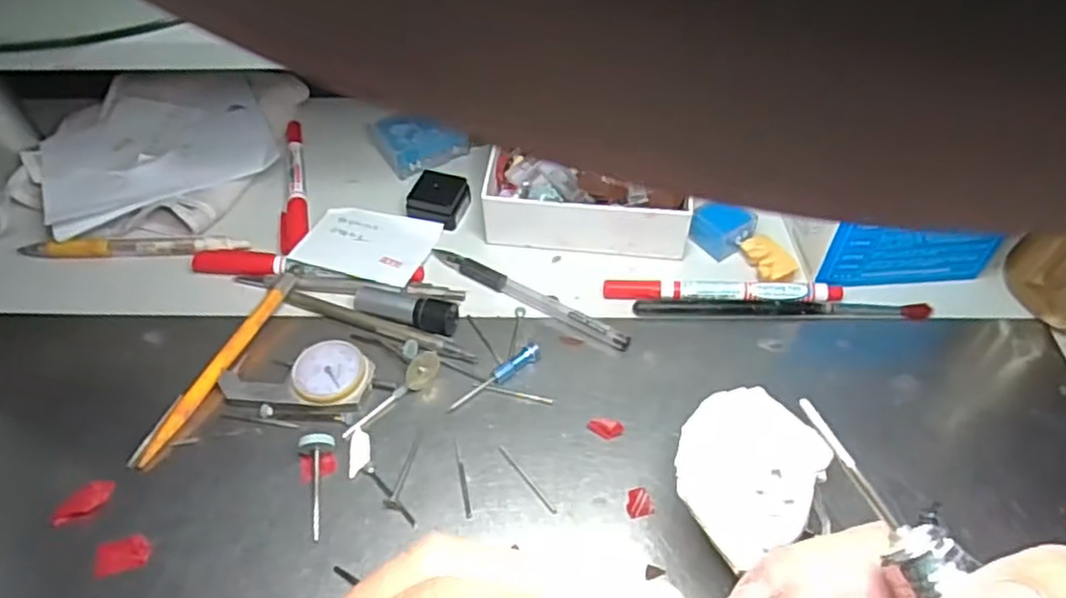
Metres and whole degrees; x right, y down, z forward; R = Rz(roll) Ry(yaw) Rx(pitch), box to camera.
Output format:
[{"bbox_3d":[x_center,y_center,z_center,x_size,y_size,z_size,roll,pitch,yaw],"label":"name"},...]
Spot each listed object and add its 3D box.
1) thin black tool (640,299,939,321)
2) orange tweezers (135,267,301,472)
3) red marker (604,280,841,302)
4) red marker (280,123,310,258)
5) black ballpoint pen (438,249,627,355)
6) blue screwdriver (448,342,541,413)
[{"bbox_3d":[0.143,0.005,0.402,0.165,0.004,0.012,0,52,1],"label":"thin black tool"},{"bbox_3d":[-0.165,0.033,0.375,0.010,0.009,0.126,17,54,14],"label":"orange tweezers"},{"bbox_3d":[0.110,-0.005,0.409,0.134,0.008,0.016,0,52,2],"label":"red marker"},{"bbox_3d":[-0.162,-0.078,0.474,0.017,0.010,0.131,-11,52,-7],"label":"red marker"},{"bbox_3d":[-0.003,-0.003,0.408,0.131,0.009,0.012,27,57,21],"label":"black ballpoint pen"},{"bbox_3d":[-0.020,0.041,0.373,0.058,0.007,0.008,-31,57,-21],"label":"blue screwdriver"}]

